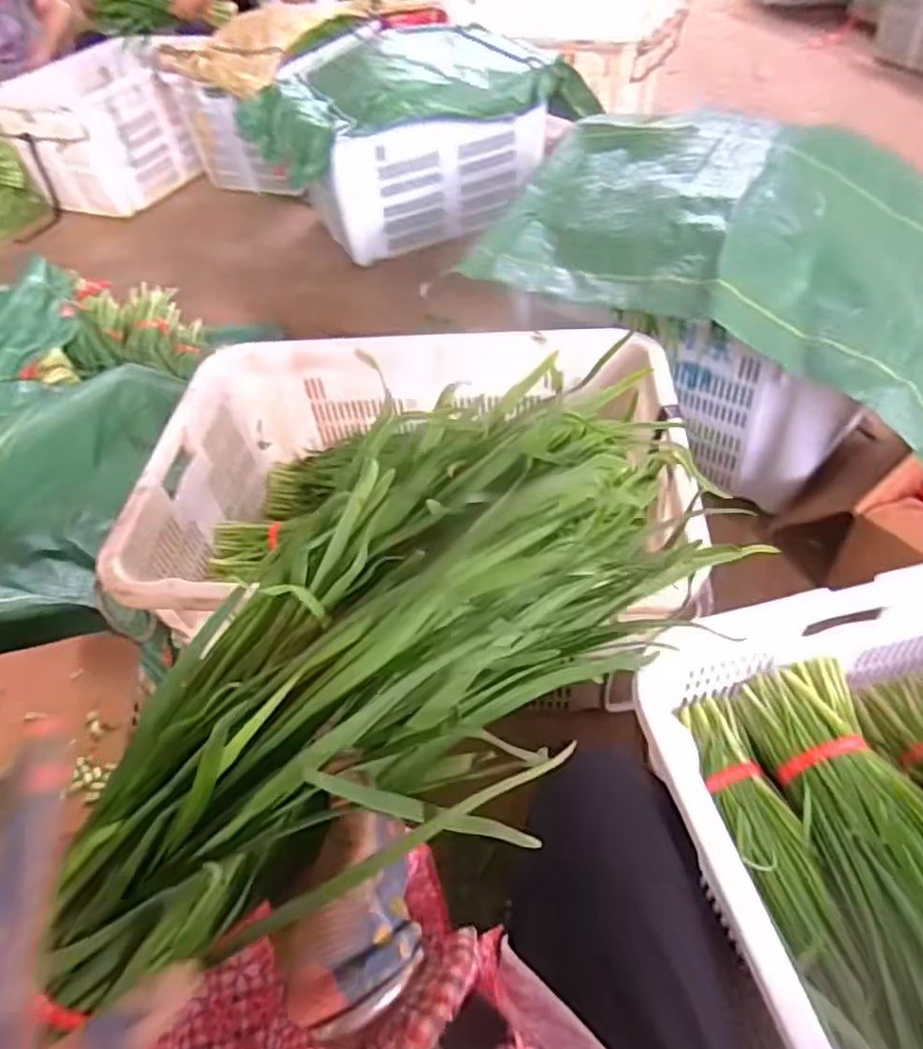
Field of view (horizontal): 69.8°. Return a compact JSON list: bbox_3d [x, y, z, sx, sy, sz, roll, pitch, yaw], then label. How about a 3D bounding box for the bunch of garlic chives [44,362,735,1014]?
[{"bbox_3d":[-0.034,0.074,0.351,0.383,0.128,0.146,-39,55,-11],"label":"bunch of garlic chives"}]

